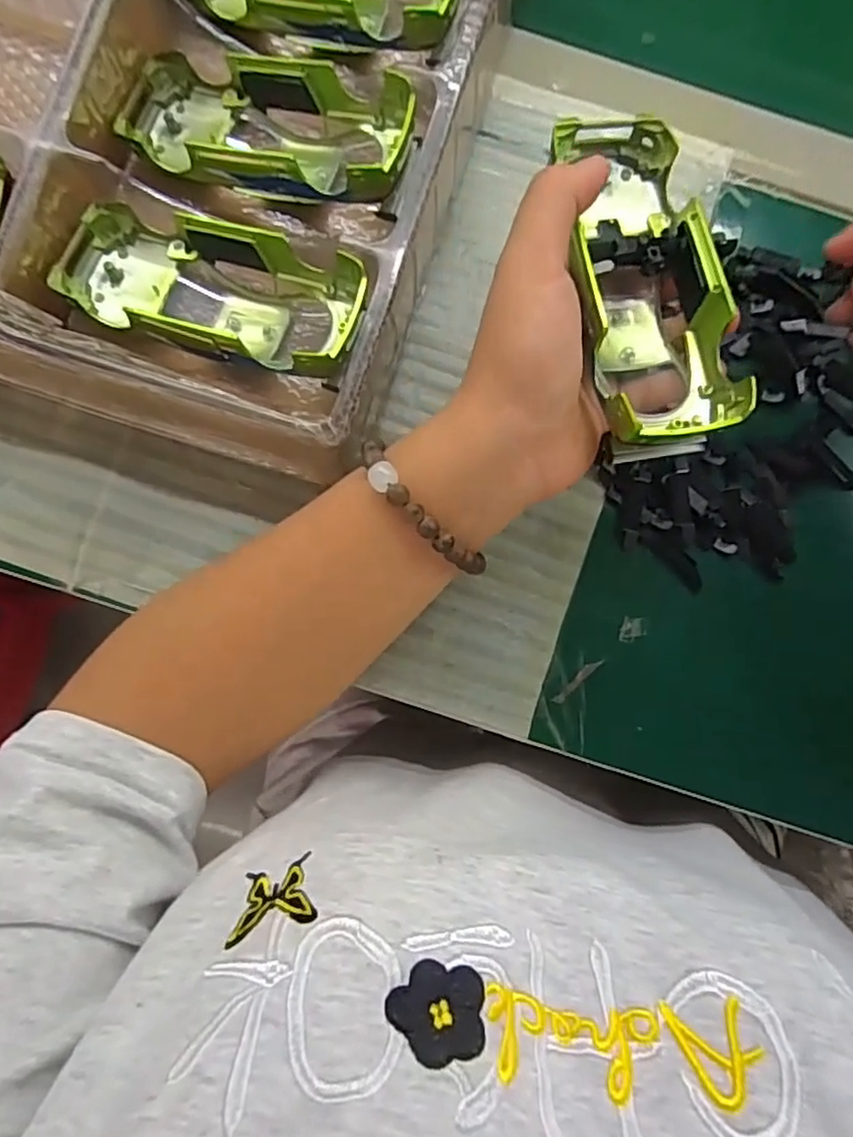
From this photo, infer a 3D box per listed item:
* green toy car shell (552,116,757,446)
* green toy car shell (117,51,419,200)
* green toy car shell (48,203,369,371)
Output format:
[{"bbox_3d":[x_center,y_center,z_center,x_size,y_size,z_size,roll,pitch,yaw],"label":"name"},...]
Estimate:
[{"bbox_3d":[0.085,-0.115,0.254,0.047,0.038,0.131,-12,85,-3],"label":"green toy car shell"},{"bbox_3d":[-0.070,-0.196,0.285,0.133,0.047,0.064,13,85,0],"label":"green toy car shell"},{"bbox_3d":[-0.092,-0.120,0.276,0.129,0.047,0.054,19,85,1],"label":"green toy car shell"}]

